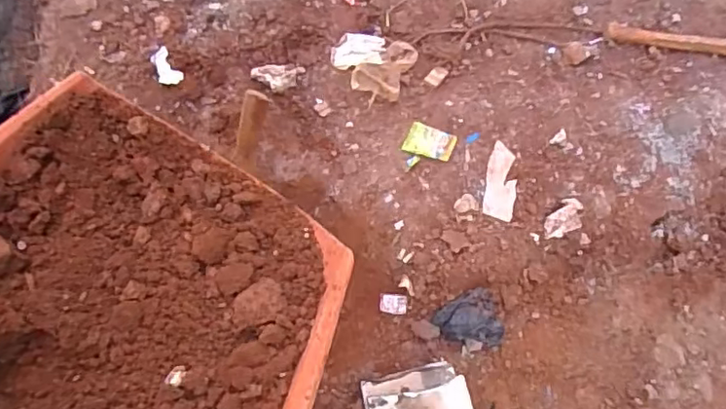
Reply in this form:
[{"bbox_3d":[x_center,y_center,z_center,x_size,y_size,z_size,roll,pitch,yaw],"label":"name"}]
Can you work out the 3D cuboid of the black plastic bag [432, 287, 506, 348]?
[{"bbox_3d":[0.238,0.265,1.348,0.126,0.079,0.122,-20,69,-15],"label":"black plastic bag"}]

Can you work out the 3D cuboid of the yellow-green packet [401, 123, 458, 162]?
[{"bbox_3d":[0.163,-0.151,1.485,0.115,0.017,0.087,22,67,7],"label":"yellow-green packet"}]

